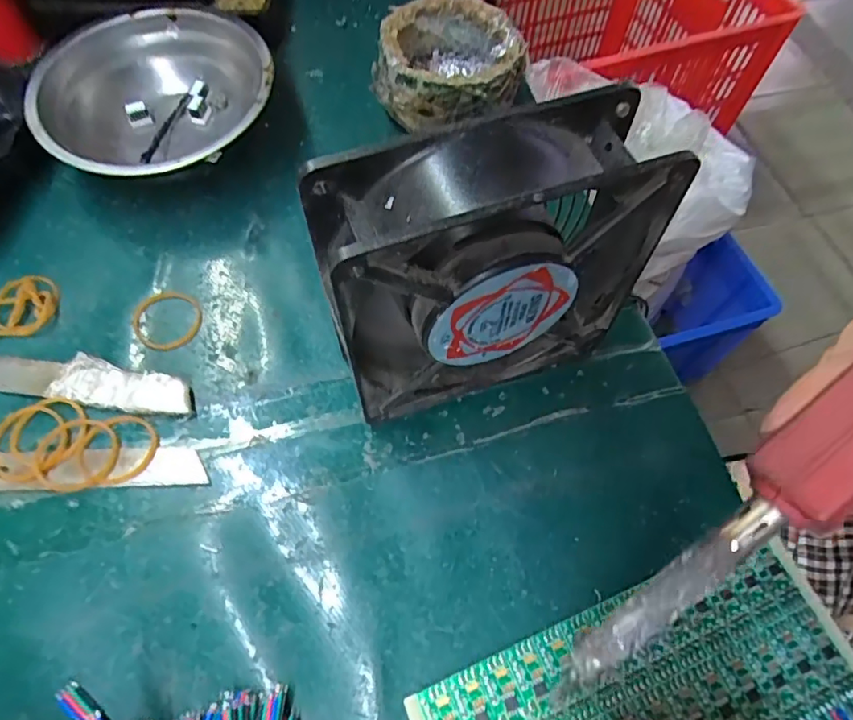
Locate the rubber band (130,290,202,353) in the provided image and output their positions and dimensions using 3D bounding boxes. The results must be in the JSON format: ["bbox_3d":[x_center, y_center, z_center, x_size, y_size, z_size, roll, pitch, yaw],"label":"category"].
[{"bbox_3d":[-0.130,-0.021,0.274,0.033,0.004,0.033,1,63,-2],"label":"rubber band"}]

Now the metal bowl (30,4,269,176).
[{"bbox_3d":[-0.150,-0.143,0.314,0.122,0.044,0.122,1,63,-2],"label":"metal bowl"}]

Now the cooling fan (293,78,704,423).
[{"bbox_3d":[0.023,-0.031,0.213,0.119,0.123,0.040,-18,65,-11],"label":"cooling fan"}]

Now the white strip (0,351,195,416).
[{"bbox_3d":[-0.157,0.010,0.254,0.099,0.008,0.021,10,63,3],"label":"white strip"}]

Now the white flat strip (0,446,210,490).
[{"bbox_3d":[-0.145,0.046,0.237,0.096,0.004,0.018,-2,63,-3],"label":"white flat strip"}]

